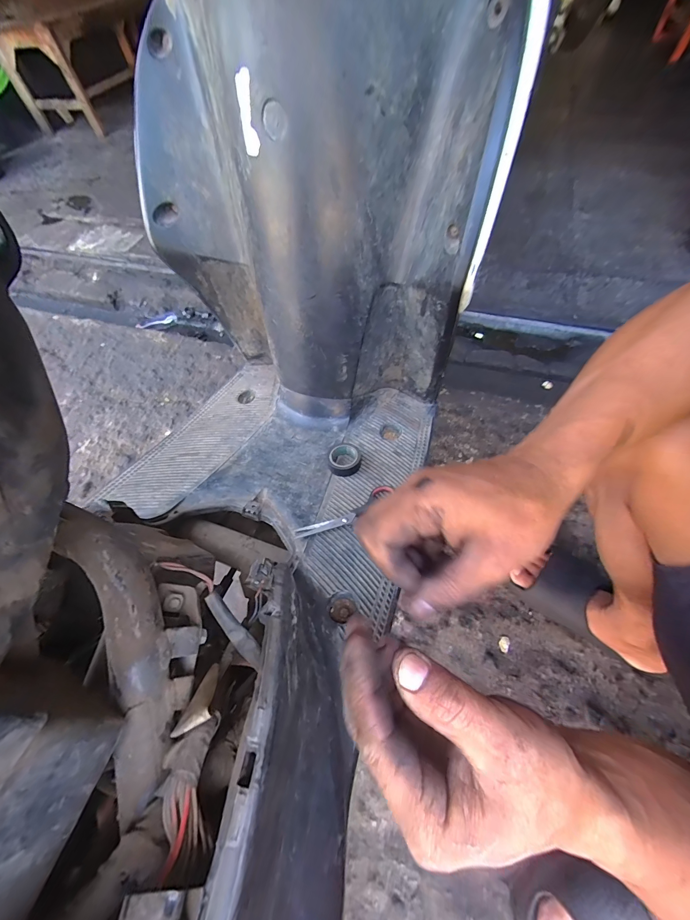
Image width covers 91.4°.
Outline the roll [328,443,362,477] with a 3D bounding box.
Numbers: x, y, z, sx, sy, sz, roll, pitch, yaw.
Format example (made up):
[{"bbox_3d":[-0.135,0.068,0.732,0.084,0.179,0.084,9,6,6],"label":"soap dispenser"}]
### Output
[{"bbox_3d":[0.000,-0.003,0.471,0.044,0.022,0.051,-1,60,4],"label":"roll"}]

